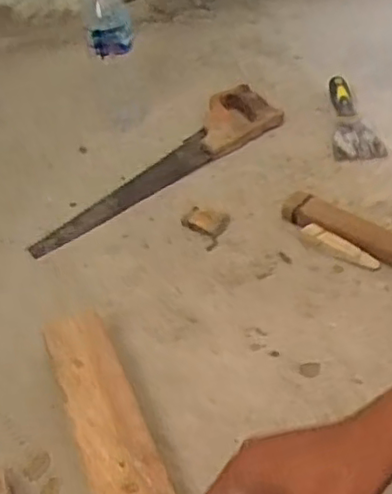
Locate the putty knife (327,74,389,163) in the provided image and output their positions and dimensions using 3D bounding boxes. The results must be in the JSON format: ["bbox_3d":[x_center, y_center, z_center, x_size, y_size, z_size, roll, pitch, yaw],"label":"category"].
[{"bbox_3d":[0.226,-0.194,0.972,0.075,0.019,0.182,-6,57,-2],"label":"putty knife"}]

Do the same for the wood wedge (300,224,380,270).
[{"bbox_3d":[0.164,0.002,0.759,0.099,0.020,0.023,29,51,32],"label":"wood wedge"}]

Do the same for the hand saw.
[{"bbox_3d":[-0.052,-0.122,0.914,0.446,0.027,0.103,-33,49,-29],"label":"hand saw"}]

